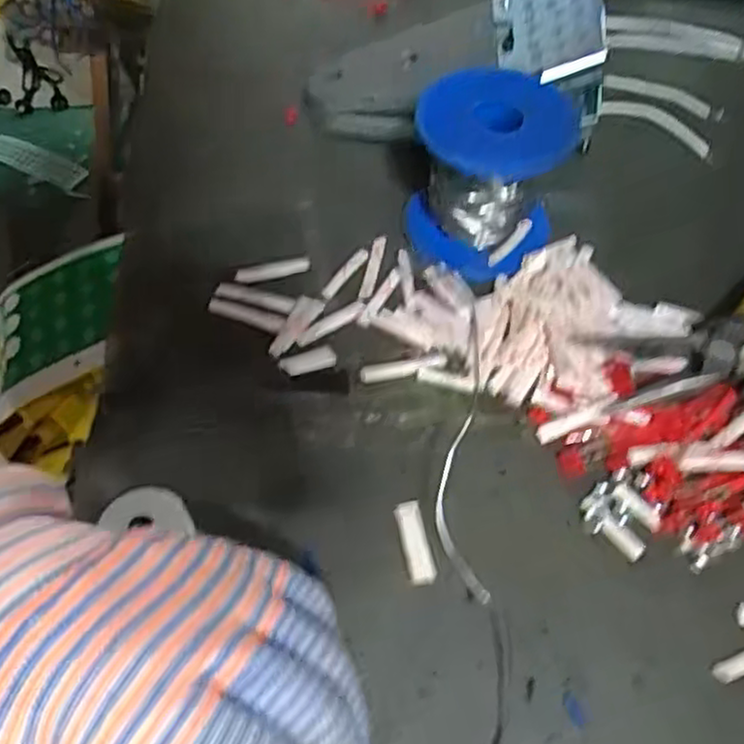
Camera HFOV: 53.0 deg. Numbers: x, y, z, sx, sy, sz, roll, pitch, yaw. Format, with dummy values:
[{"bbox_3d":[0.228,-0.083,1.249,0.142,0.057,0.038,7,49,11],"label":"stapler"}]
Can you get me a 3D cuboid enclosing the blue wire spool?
[{"bbox_3d":[0.049,-0.087,0.319,0.064,0.059,0.069,10,57,5],"label":"blue wire spool"}]

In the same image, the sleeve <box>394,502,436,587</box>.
[{"bbox_3d":[0.015,0.058,0.254,0.009,0.004,0.028,-11,58,-8],"label":"sleeve"}]

